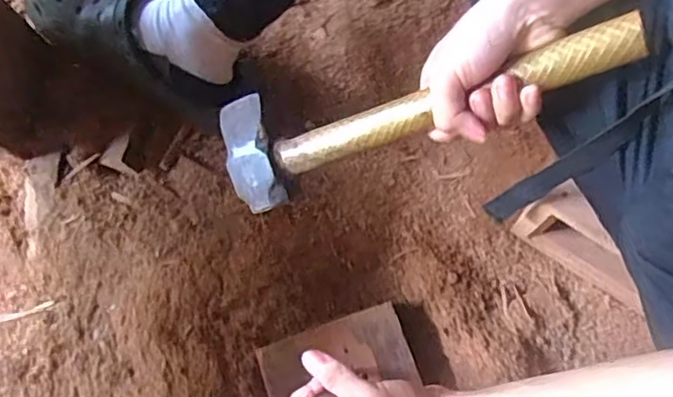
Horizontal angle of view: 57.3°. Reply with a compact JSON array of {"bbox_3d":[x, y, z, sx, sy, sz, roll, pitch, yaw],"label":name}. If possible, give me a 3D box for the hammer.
[{"bbox_3d":[0.045,-0.066,0.424,0.301,0.027,0.079,-16,71,27],"label":"hammer"}]

